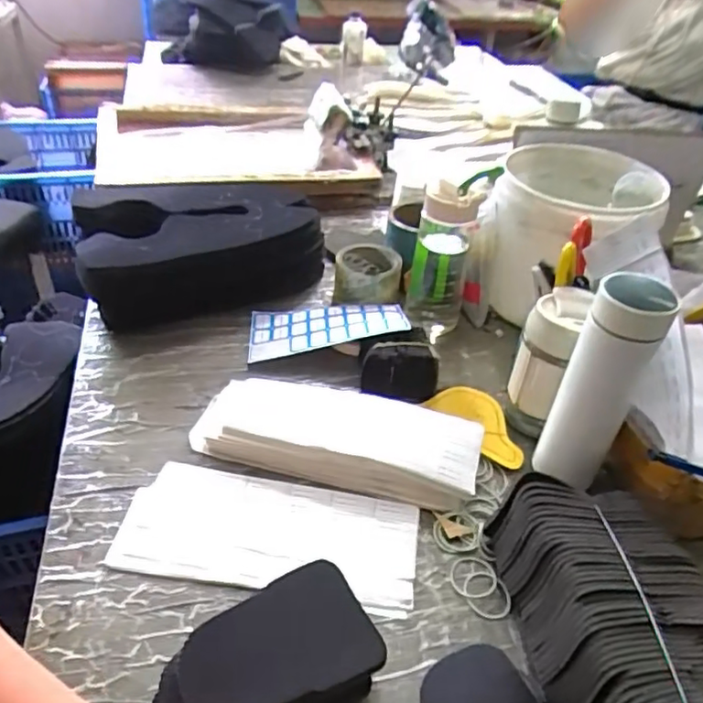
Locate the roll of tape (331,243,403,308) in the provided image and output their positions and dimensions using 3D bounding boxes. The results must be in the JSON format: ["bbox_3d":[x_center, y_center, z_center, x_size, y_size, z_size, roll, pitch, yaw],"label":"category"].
[{"bbox_3d":[0.024,-0.108,0.866,0.093,0.060,0.094,2,38,-2],"label":"roll of tape"}]

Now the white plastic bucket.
[{"bbox_3d":[0.286,-0.146,0.817,0.220,0.189,0.223,2,38,-2],"label":"white plastic bucket"}]

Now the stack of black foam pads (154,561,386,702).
[{"bbox_3d":[-0.062,0.230,0.437,0.157,0.043,0.098,-19,44,-26],"label":"stack of black foam pads"}]

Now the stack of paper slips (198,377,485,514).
[{"bbox_3d":[-0.018,0.084,0.628,0.295,0.041,0.099,11,39,8],"label":"stack of paper slips"}]

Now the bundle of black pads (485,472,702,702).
[{"bbox_3d":[0.206,0.198,0.466,0.135,0.087,0.201,-2,38,-8],"label":"bundle of black pads"}]

